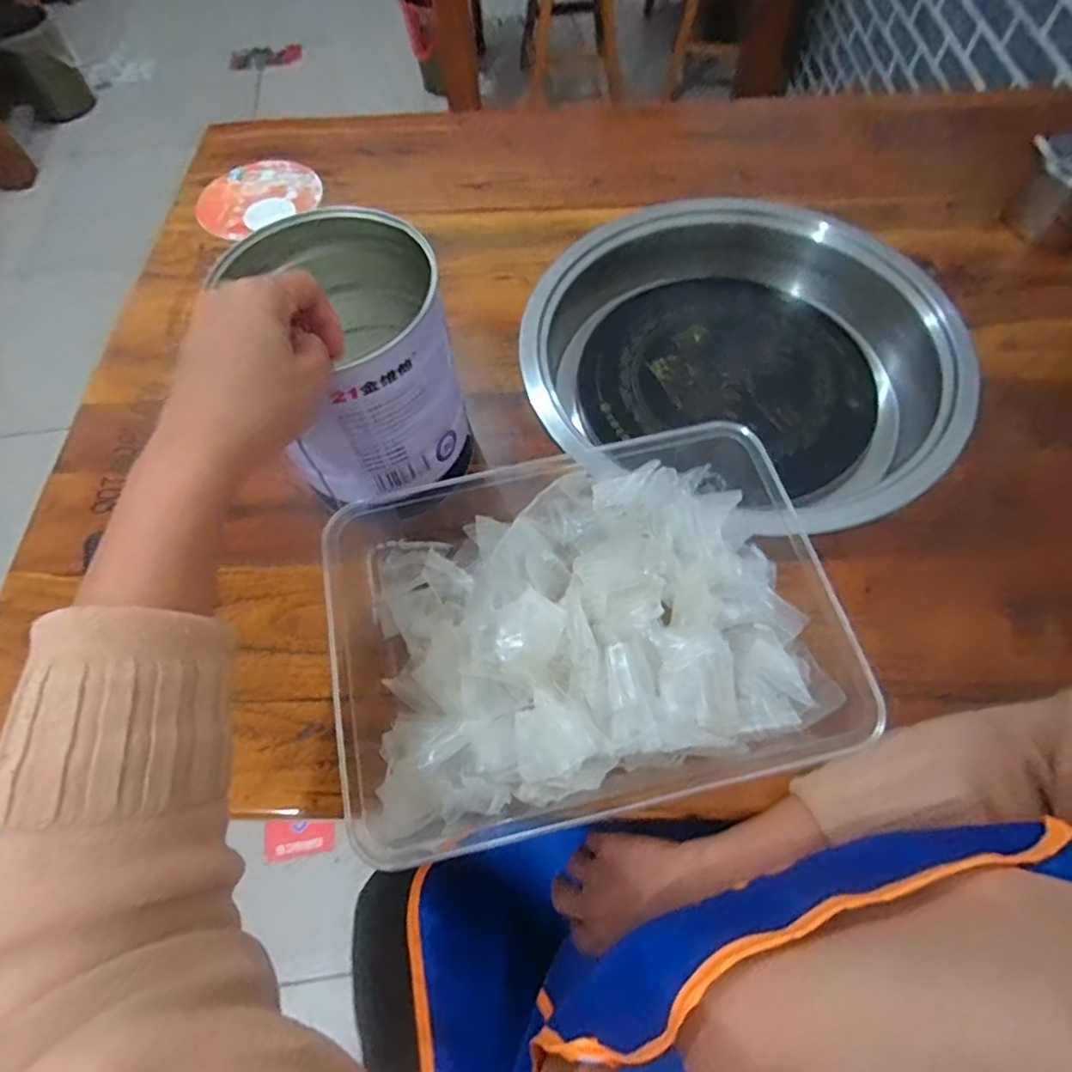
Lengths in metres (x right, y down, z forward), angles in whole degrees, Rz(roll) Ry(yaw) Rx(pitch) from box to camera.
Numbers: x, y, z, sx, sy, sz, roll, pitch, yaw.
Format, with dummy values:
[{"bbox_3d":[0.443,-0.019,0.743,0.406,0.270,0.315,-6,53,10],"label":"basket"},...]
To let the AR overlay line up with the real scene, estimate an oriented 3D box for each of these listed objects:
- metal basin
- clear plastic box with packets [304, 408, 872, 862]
[{"bbox_3d":[0.192,-0.179,0.589,0.363,0.078,0.349,-1,63,2],"label":"metal basin"},{"bbox_3d":[0.031,0.049,0.413,0.321,0.055,0.252,-12,63,-4],"label":"clear plastic box with packets"}]

